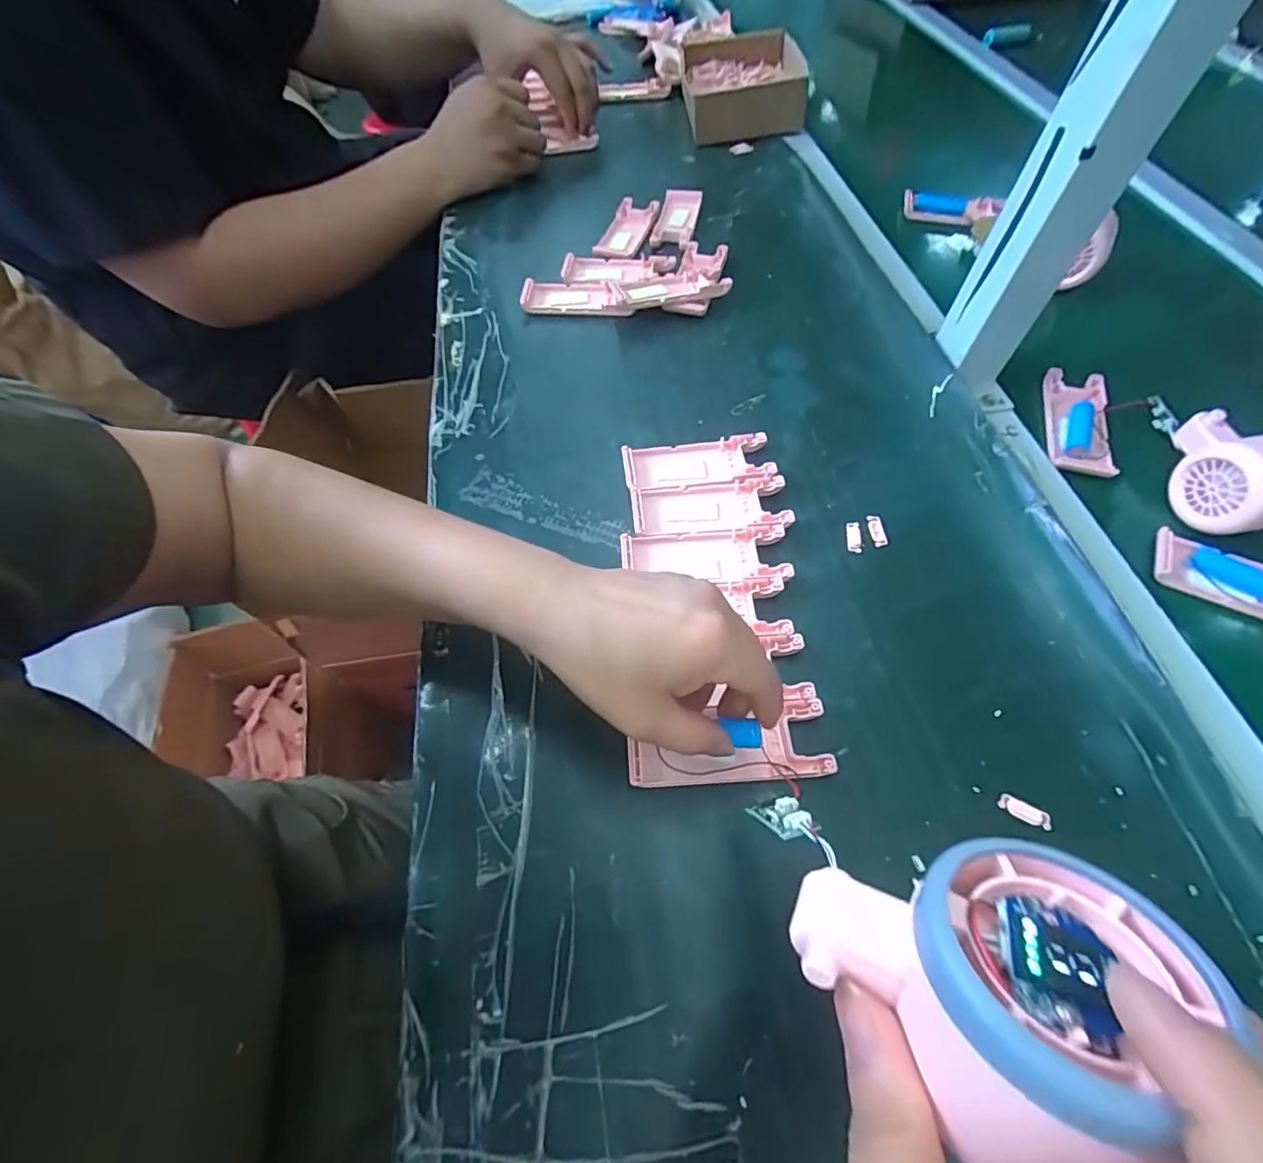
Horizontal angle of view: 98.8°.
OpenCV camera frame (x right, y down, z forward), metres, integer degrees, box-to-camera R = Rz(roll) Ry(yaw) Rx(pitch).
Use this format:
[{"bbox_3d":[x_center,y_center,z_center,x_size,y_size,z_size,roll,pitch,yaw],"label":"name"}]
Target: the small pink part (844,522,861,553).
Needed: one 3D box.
[{"bbox_3d":[0.148,-0.030,0.358,0.009,0.004,0.023,2,60,3],"label":"small pink part"}]

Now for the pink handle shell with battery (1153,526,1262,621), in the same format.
[{"bbox_3d":[0.380,0.002,0.333,0.103,0.013,0.038,25,63,15],"label":"pink handle shell with battery"}]

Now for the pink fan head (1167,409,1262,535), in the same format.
[{"bbox_3d":[0.392,-0.074,0.348,0.054,0.051,0.082,-7,60,-3],"label":"pink fan head"}]

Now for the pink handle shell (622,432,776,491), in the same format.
[{"bbox_3d":[0.047,-0.085,0.390,0.103,0.011,0.041,-6,60,-2],"label":"pink handle shell"}]

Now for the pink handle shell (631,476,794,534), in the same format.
[{"bbox_3d":[0.053,-0.051,0.368,0.102,0.009,0.042,-2,60,0],"label":"pink handle shell"}]

